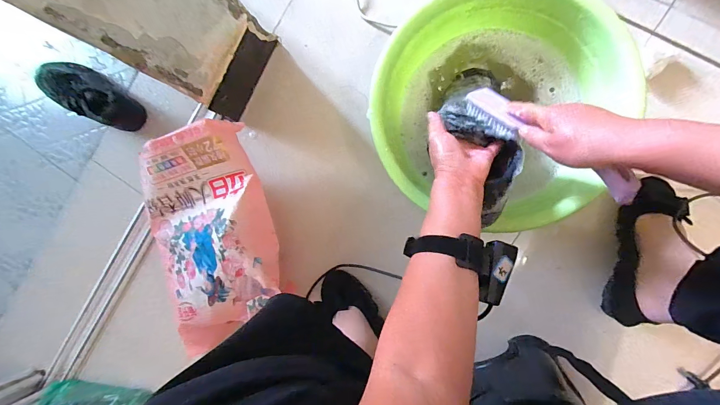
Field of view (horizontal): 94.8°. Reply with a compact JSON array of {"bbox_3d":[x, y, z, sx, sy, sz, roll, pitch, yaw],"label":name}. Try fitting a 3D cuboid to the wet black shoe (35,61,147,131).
[{"bbox_3d":[-0.561,-0.226,0.685,0.230,0.085,0.090,25,93,9],"label":"wet black shoe"}]

